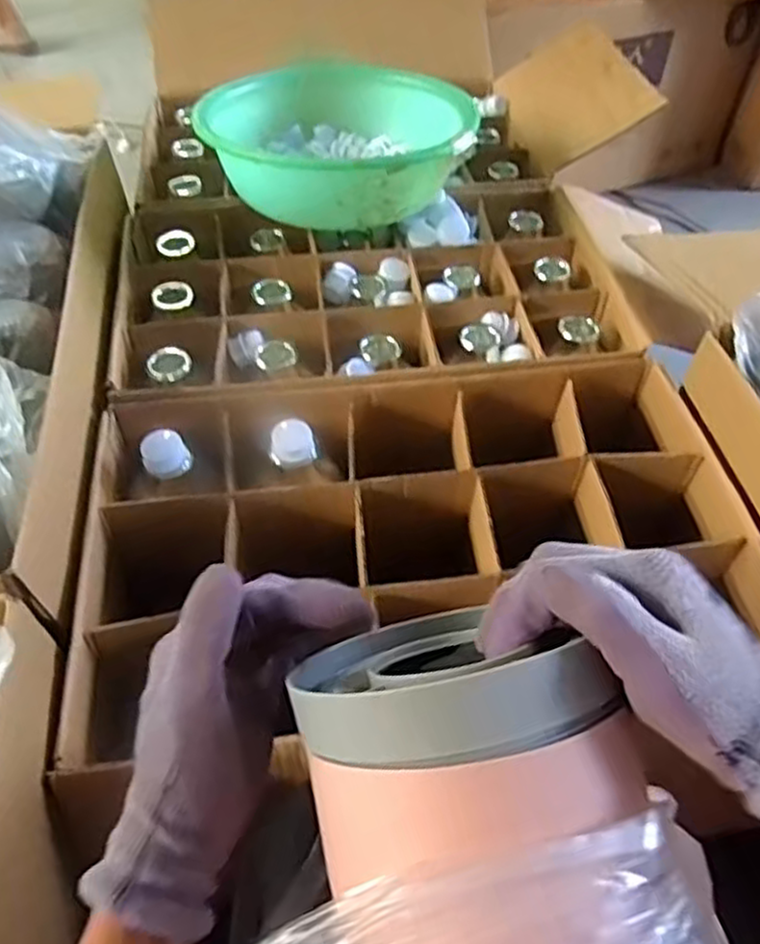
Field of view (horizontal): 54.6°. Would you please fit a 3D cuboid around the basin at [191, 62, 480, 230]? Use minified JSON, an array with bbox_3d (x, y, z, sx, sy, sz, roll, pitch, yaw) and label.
[{"bbox_3d":[-0.051,-0.385,0.865,0.282,0.089,0.282,1,49,-1],"label":"basin"}]

